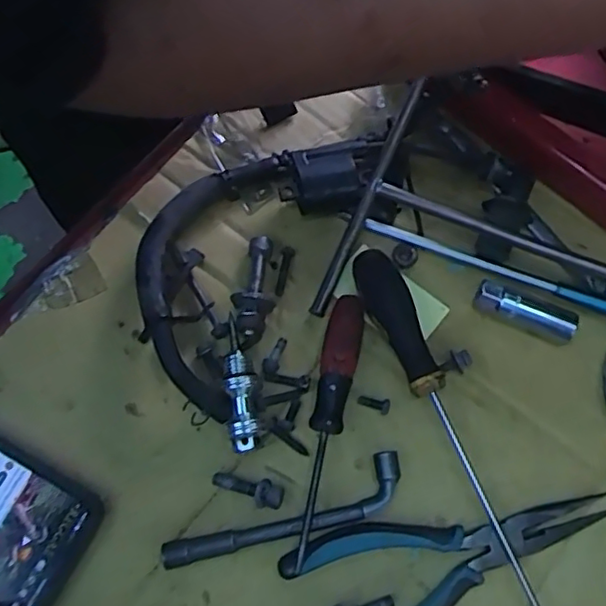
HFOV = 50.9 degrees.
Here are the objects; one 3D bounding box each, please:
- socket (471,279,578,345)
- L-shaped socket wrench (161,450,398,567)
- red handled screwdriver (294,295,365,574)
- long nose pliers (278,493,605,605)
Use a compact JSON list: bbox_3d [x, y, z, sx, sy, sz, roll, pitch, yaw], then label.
[{"bbox_3d":[0.143,0.006,0.410,0.063,0.024,0.018,25,75,8],"label":"socket"},{"bbox_3d":[-0.009,0.129,0.376,0.147,0.011,0.029,-22,74,-5],"label":"L-shaped socket wrench"},{"bbox_3d":[0.014,0.073,0.387,0.022,0.022,0.161,11,74,4],"label":"red handled screwdriver"},{"bbox_3d":[0.083,0.143,0.366,0.185,0.017,0.069,-23,74,-6],"label":"long nose pliers"}]

